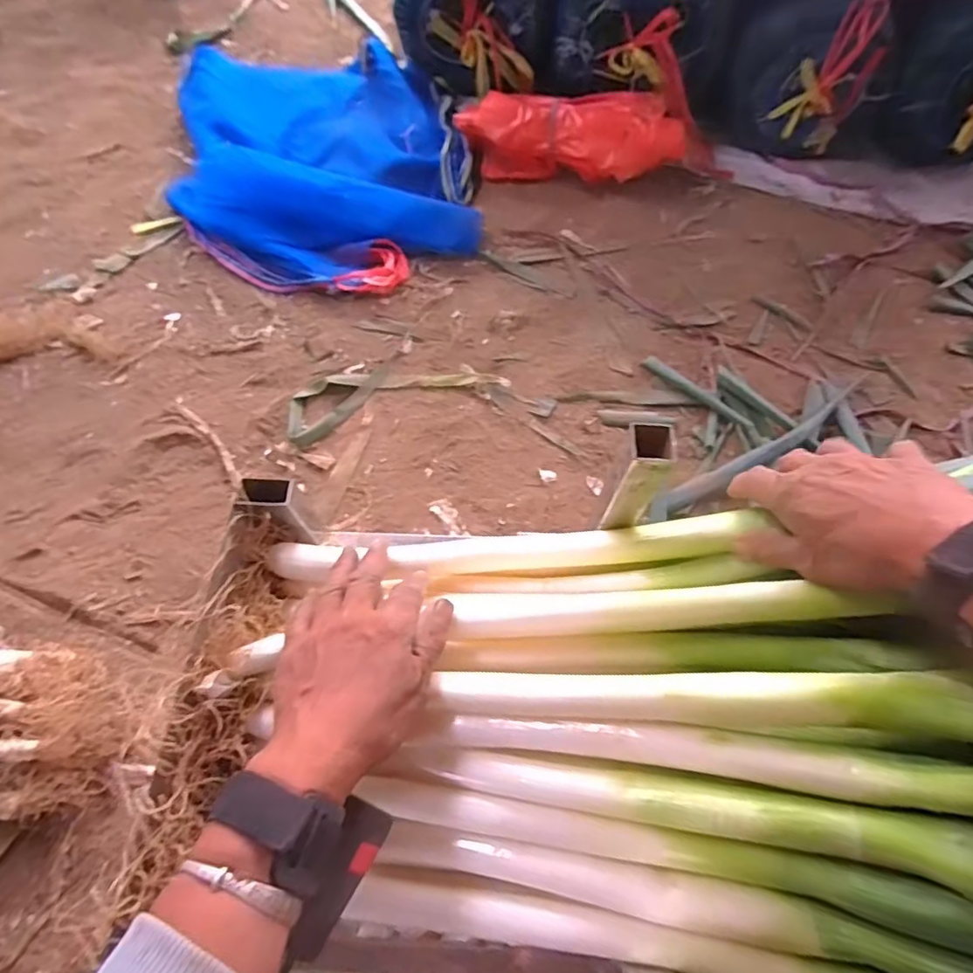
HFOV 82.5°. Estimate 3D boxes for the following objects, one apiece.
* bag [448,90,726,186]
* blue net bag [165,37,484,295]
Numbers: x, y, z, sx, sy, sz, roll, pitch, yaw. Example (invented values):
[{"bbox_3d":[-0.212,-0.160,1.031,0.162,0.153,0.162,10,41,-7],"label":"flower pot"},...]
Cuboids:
[{"bbox_3d":[0.190,-0.609,0.983,0.480,0.107,0.121,2,66,1],"label":"bag"},{"bbox_3d":[-0.299,-0.613,0.999,0.513,0.071,0.641,-7,66,-3],"label":"blue net bag"}]

